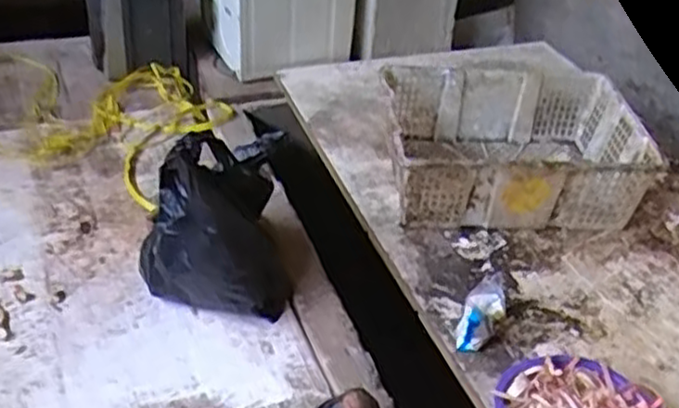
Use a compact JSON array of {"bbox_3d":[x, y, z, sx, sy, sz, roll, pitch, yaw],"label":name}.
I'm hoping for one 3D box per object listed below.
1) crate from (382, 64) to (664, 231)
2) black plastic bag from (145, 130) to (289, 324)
[{"bbox_3d":[0.327,-0.112,1.456,0.465,0.154,0.362,2,38,-4],"label":"crate"},{"bbox_3d":[-0.194,0.034,1.153,0.228,0.284,0.193,-7,39,-15],"label":"black plastic bag"}]

